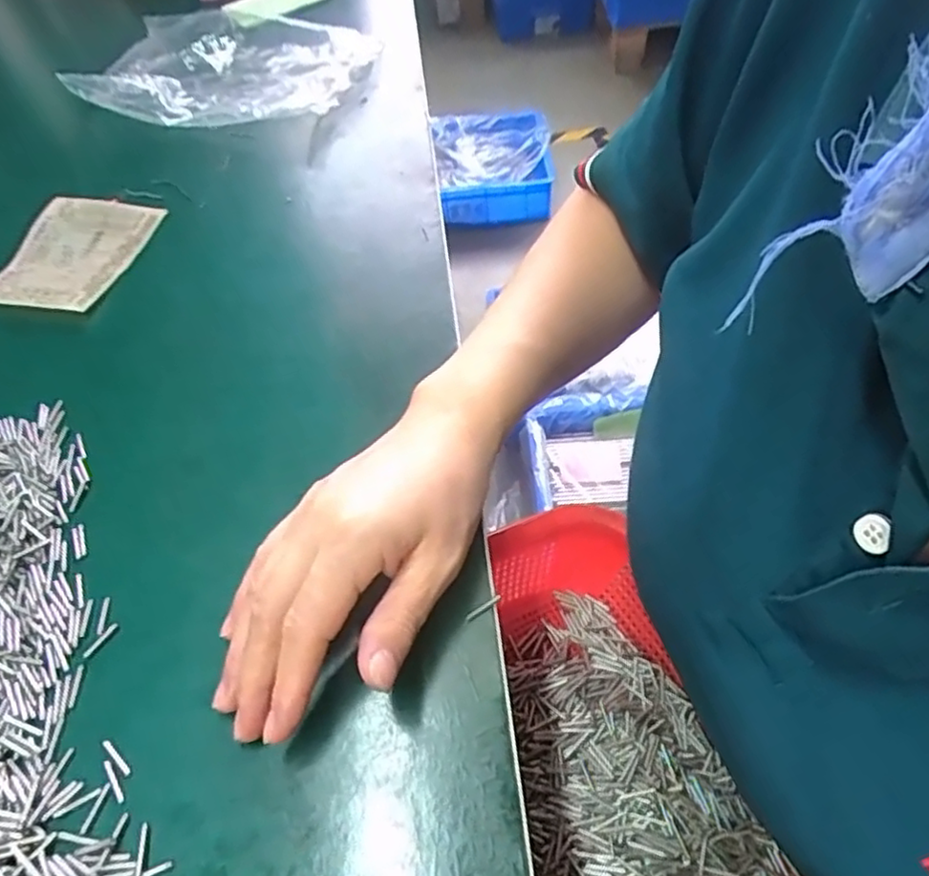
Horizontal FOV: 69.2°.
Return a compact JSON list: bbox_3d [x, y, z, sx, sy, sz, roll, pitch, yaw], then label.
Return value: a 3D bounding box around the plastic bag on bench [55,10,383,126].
[{"bbox_3d":[-0.213,-0.333,0.602,0.227,0.046,0.165,10,54,10],"label":"plastic bag on bench"}]

